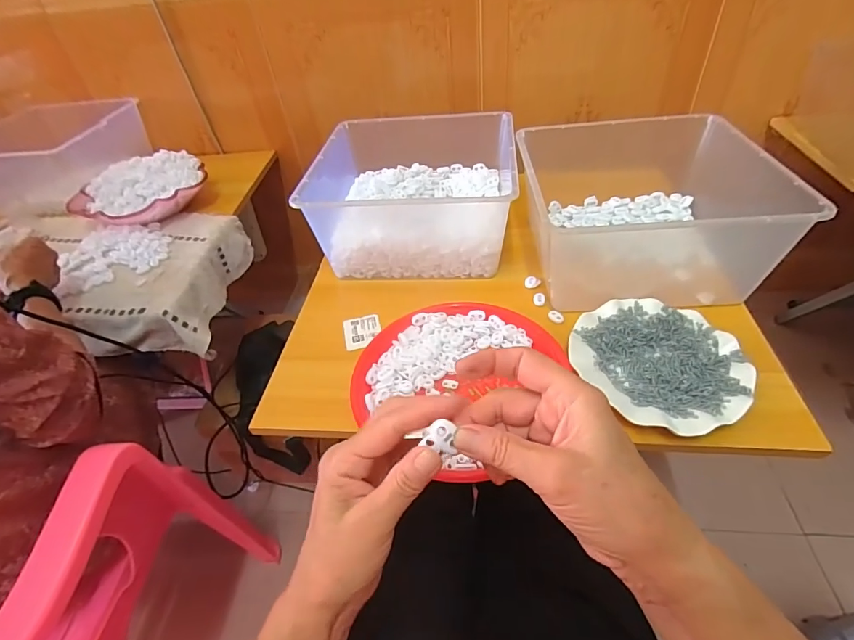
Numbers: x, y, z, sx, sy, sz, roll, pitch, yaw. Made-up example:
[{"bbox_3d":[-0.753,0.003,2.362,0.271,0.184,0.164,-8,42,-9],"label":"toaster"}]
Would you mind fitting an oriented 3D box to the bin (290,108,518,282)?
[{"bbox_3d":[-0.016,-0.209,0.693,0.279,0.125,0.279,4,46,11],"label":"bin"}]

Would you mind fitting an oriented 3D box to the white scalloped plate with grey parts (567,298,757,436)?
[{"bbox_3d":[0.267,0.046,0.505,0.171,0.020,0.183,-3,45,3],"label":"white scalloped plate with grey parts"}]

